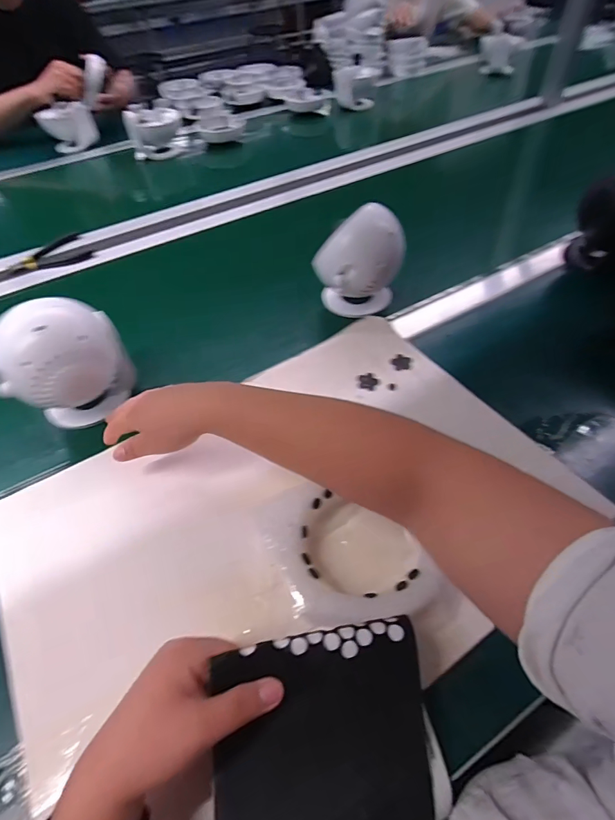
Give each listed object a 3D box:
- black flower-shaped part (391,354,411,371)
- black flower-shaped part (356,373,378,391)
[{"bbox_3d":[0.114,-0.057,0.507,0.023,0.004,0.025,15,53,15],"label":"black flower-shaped part"},{"bbox_3d":[0.072,-0.034,0.493,0.022,0.004,0.025,-11,51,-6],"label":"black flower-shaped part"}]

